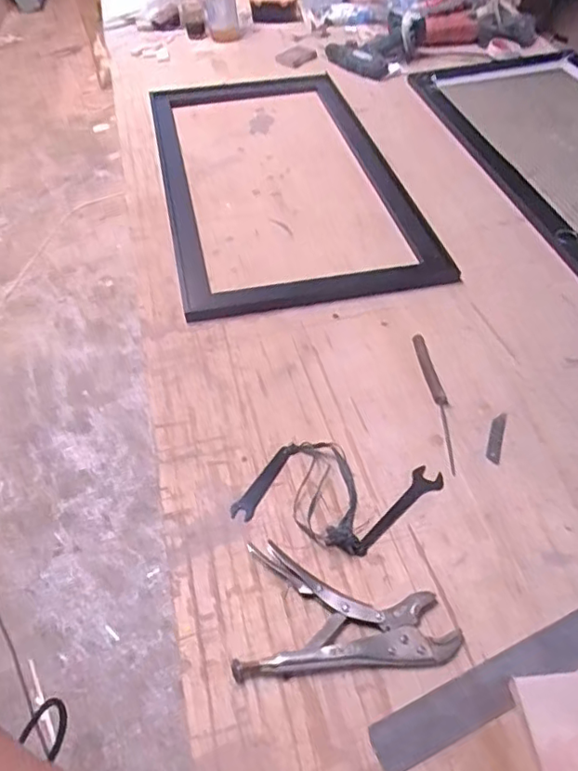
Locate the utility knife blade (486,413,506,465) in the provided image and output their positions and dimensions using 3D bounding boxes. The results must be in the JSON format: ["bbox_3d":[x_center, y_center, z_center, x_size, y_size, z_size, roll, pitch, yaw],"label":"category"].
[{"bbox_3d":[0.271,0.067,0.760,0.017,0.004,0.081,14,51,15],"label":"utility knife blade"}]

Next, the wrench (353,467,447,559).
[{"bbox_3d":[0.128,0.149,0.687,0.150,0.013,0.035,-38,57,-26],"label":"wrench"}]

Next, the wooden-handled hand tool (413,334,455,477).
[{"bbox_3d":[0.204,0.017,0.789,0.023,0.015,0.220,-6,49,-3],"label":"wooden-handled hand tool"}]

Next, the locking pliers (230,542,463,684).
[{"bbox_3d":[0.060,0.229,0.601,0.217,0.016,0.131,-1,49,2],"label":"locking pliers"}]

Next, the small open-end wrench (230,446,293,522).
[{"bbox_3d":[-0.032,0.118,0.710,0.026,0.004,0.111,23,54,21],"label":"small open-end wrench"}]

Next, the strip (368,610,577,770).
[{"bbox_3d":[0.232,0.272,0.562,0.334,0.005,0.045,-21,51,-15],"label":"strip"}]

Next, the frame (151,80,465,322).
[{"bbox_3d":[-0.022,-0.447,1.174,0.469,0.041,0.791,-11,52,-6],"label":"frame"}]

